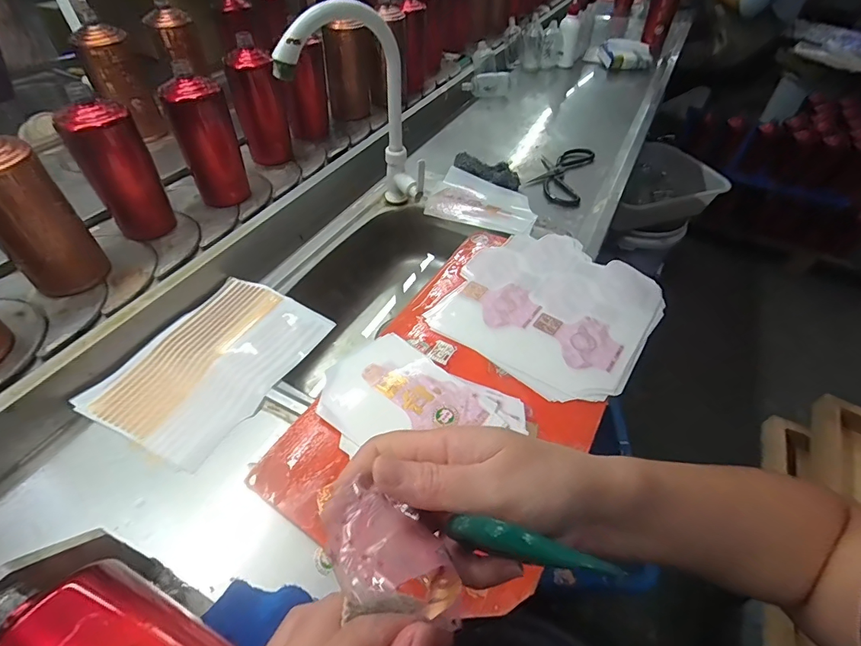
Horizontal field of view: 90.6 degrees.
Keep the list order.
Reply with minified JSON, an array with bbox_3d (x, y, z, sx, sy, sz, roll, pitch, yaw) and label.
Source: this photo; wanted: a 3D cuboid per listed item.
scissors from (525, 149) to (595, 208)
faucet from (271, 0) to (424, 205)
[{"bbox_3d":[0.259,-0.297,0.847,0.101,0.020,0.224,21,50,9],"label":"scissors"},{"bbox_3d":[-0.105,-0.281,0.618,0.180,0.303,0.110,-12,49,-9],"label":"faucet"}]

